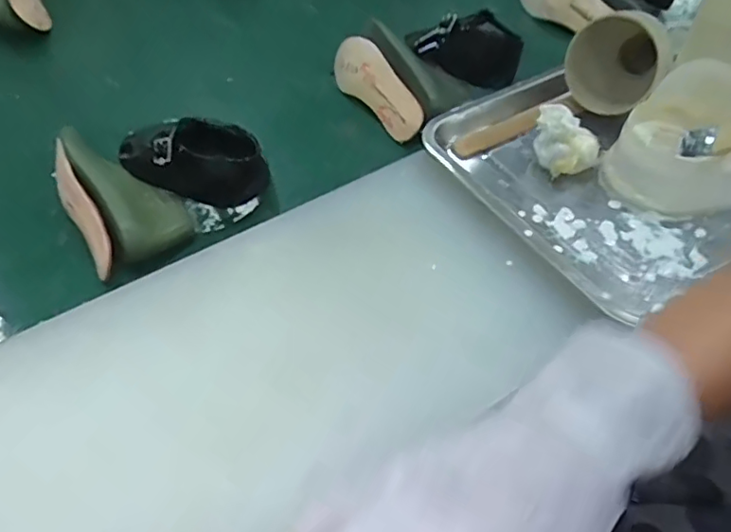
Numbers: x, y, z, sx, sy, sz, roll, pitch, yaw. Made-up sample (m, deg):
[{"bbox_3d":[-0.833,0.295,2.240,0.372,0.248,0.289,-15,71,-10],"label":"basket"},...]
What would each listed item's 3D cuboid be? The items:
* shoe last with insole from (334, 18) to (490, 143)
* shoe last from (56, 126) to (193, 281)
[{"bbox_3d":[0.040,-0.214,0.684,0.198,0.066,0.095,45,107,31],"label":"shoe last with insole"},{"bbox_3d":[-0.243,-0.071,0.562,0.096,0.064,0.182,-27,54,-19],"label":"shoe last"}]

